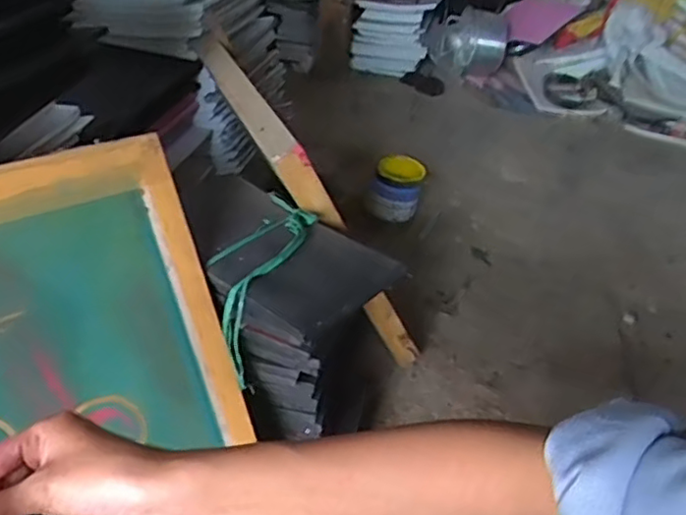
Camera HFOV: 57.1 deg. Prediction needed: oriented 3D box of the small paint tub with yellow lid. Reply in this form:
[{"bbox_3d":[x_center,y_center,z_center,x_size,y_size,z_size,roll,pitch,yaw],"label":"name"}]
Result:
[{"bbox_3d":[0.114,-0.149,1.340,0.102,0.104,0.104,3,37,-3],"label":"small paint tub with yellow lid"}]

